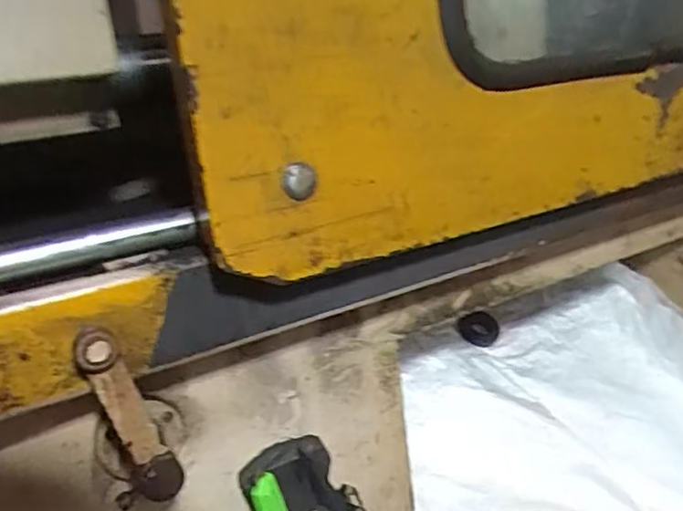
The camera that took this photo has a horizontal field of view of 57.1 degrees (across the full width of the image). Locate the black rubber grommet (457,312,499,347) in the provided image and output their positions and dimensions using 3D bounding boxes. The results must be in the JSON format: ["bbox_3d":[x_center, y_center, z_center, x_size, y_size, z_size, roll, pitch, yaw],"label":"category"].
[{"bbox_3d":[0.245,0.132,1.117,0.083,0.063,0.019,-9,-17,-23],"label":"black rubber grommet"}]

